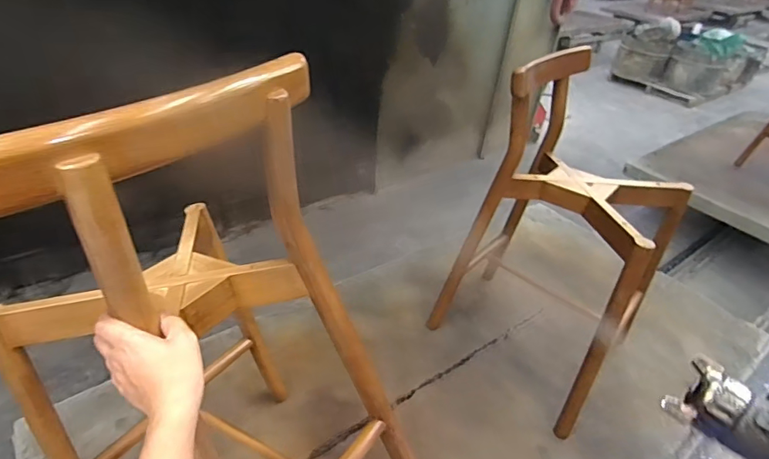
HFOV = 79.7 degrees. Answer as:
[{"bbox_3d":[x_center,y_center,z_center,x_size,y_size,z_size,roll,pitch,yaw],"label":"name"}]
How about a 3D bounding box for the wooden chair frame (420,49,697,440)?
[{"bbox_3d":[0.525,0.004,1.301,0.507,0.851,0.514,32,42,32],"label":"wooden chair frame"}]

